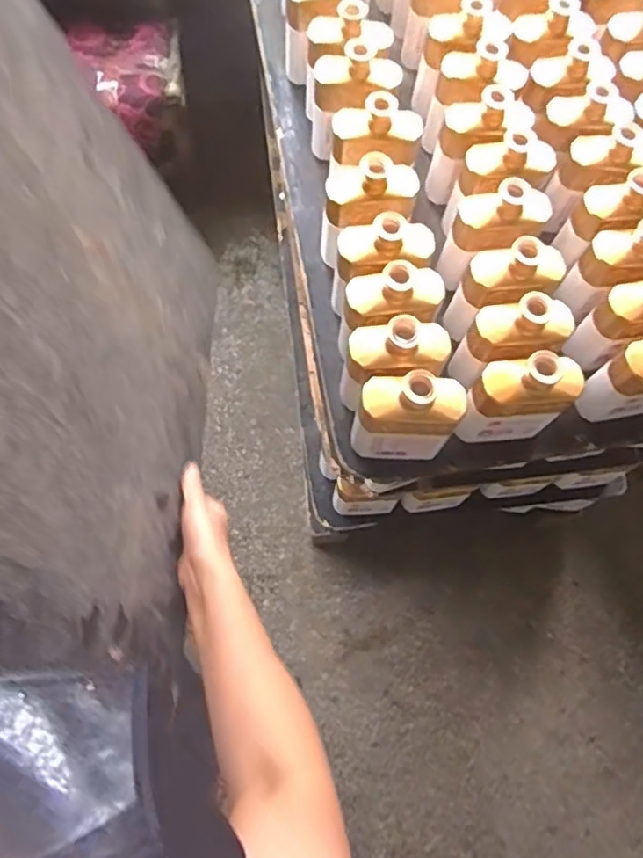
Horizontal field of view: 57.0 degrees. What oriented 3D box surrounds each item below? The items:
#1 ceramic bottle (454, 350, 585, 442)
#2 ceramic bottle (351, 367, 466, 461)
[{"bbox_3d":[0.233,-0.037,0.717,0.131,0.151,0.054,-2,71,-2],"label":"ceramic bottle"},{"bbox_3d":[0.101,-0.014,0.706,0.117,0.153,0.060,4,71,0],"label":"ceramic bottle"}]

